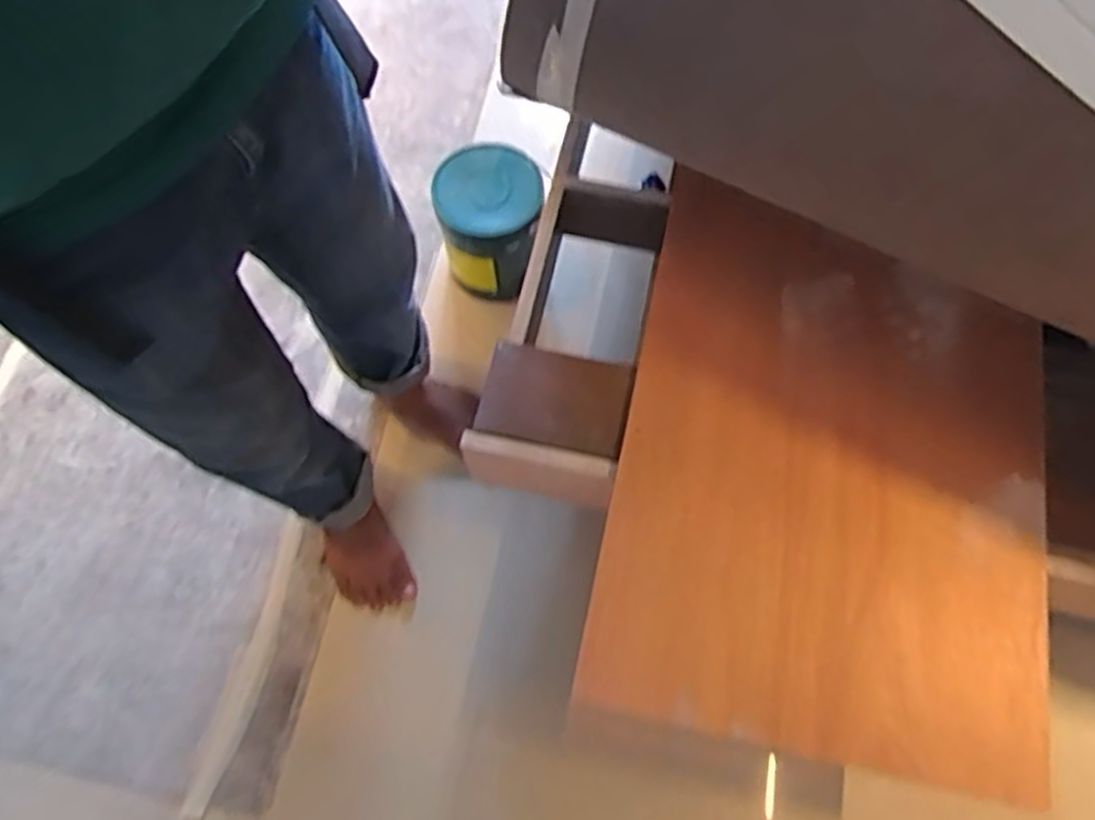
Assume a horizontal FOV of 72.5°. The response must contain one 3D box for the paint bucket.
[{"bbox_3d":[-0.095,-0.294,1.217,0.160,0.199,0.159,1,68,-1],"label":"paint bucket"}]

